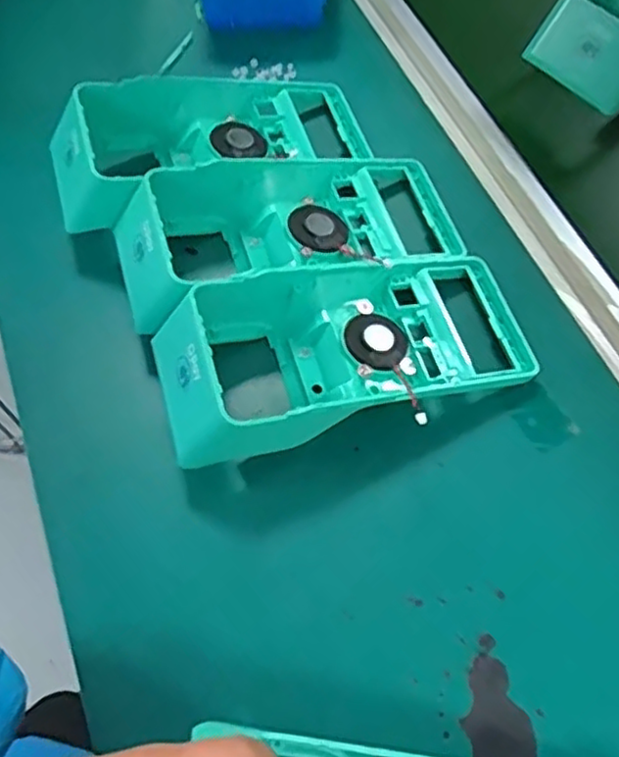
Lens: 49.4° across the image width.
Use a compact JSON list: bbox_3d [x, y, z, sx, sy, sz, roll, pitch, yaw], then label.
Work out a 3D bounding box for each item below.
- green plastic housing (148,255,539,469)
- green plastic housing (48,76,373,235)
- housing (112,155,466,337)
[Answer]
[{"bbox_3d":[0.020,-0.016,0.342,0.190,0.052,0.083,-17,64,-8],"label":"green plastic housing"},{"bbox_3d":[-0.059,-0.145,0.410,0.189,0.051,0.090,-16,64,-8],"label":"green plastic housing"},{"bbox_3d":[-0.010,-0.083,0.375,0.189,0.053,0.084,-17,64,-8],"label":"housing"}]

